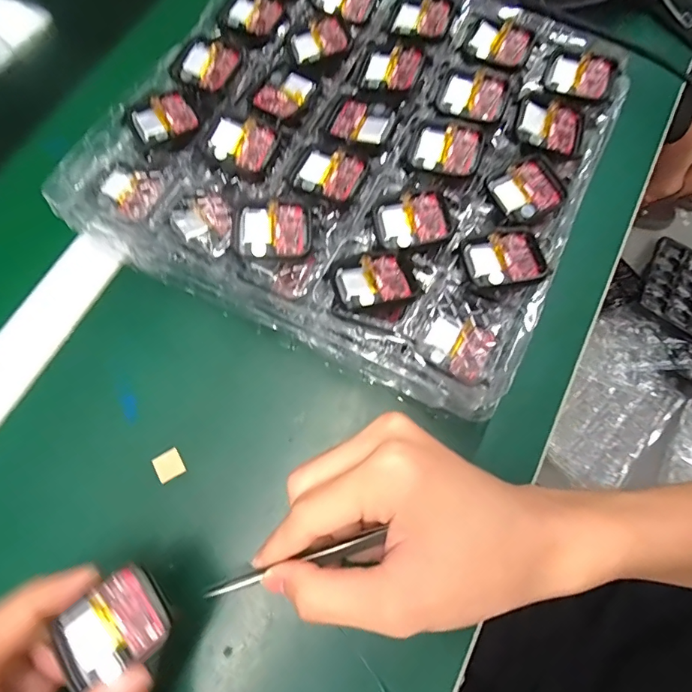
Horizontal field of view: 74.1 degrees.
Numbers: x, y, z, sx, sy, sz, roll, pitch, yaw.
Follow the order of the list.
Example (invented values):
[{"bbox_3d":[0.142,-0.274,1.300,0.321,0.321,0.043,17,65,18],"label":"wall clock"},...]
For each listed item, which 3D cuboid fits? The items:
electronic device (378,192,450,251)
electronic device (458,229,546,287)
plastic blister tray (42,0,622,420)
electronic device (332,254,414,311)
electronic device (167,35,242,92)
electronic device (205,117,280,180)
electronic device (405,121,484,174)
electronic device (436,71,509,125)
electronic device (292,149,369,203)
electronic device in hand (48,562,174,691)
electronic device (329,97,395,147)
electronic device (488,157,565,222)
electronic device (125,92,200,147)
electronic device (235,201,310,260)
[{"bbox_3d":[0.038,-0.071,0.261,0.039,0.005,0.031,-13,70,-3],"label":"electronic device"},{"bbox_3d":[0.087,-0.048,0.253,0.041,0.006,0.035,-8,70,-1],"label":"electronic device"},{"bbox_3d":[0.007,-0.131,0.294,0.283,0.041,0.266,26,73,11],"label":"plastic blister tray"},{"bbox_3d":[0.014,-0.034,0.241,0.037,0.010,0.033,-19,70,-5],"label":"electronic device"},{"bbox_3d":[-0.090,-0.183,0.297,0.042,0.008,0.035,24,73,10],"label":"electronic device"},{"bbox_3d":[-0.063,-0.124,0.279,0.038,0.007,0.037,22,72,10],"label":"electronic device"},{"bbox_3d":[0.060,-0.120,0.277,0.041,0.005,0.032,23,73,10],"label":"electronic device"},{"bbox_3d":[0.079,-0.157,0.288,0.041,0.004,0.036,22,72,9],"label":"electronic device"},{"bbox_3d":[-0.010,-0.101,0.270,0.038,0.007,0.033,23,73,10],"label":"electronic device"},{"bbox_3d":[-0.098,0.119,0.195,0.042,0.008,0.035,-37,73,-11],"label":"electronic device in hand"},{"bbox_3d":[0.011,-0.141,0.285,0.037,0.006,0.032,20,72,9],"label":"electronic device"},{"bbox_3d":[0.108,-0.093,0.272,0.039,0.006,0.033,-31,72,-9],"label":"electronic device"},{"bbox_3d":[-0.115,-0.142,0.289,0.037,0.010,0.033,-32,72,-9],"label":"electronic device"},{"bbox_3d":[-0.040,-0.063,0.253,0.039,0.009,0.034,-4,70,0],"label":"electronic device"}]

